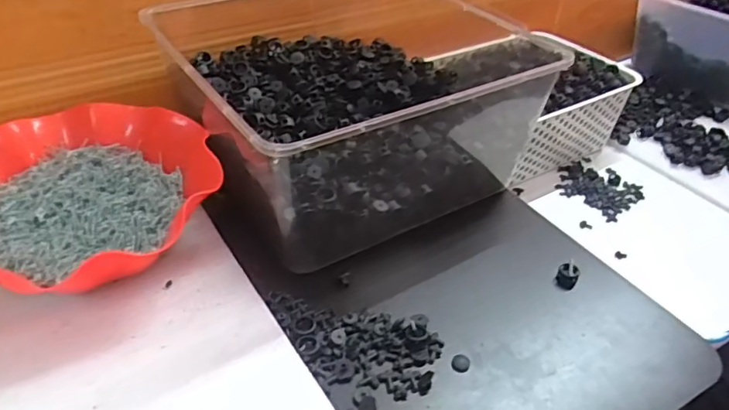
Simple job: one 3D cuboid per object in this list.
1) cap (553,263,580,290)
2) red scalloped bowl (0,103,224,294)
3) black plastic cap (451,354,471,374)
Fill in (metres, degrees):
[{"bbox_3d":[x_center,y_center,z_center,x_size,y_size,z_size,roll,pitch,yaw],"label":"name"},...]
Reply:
[{"bbox_3d":[0.171,0.059,0.467,0.016,0.015,0.016,1,39,-1],"label":"cap"},{"bbox_3d":[-0.247,-0.009,0.469,0.216,0.061,0.189,-30,49,-33],"label":"red scalloped bowl"},{"bbox_3d":[0.070,0.114,0.400,0.013,0.004,0.016,20,43,18],"label":"black plastic cap"}]

